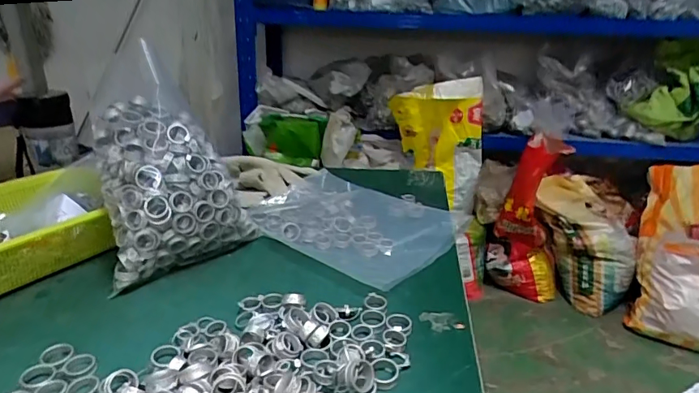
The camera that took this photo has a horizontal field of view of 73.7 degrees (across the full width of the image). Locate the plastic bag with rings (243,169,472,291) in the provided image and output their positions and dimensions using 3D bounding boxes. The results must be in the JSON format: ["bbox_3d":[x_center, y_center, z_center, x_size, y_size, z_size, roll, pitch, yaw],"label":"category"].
[{"bbox_3d":[-0.010,0.029,0.691,0.320,0.031,0.211,19,28,38],"label":"plastic bag with rings"}]

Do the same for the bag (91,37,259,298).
[{"bbox_3d":[-0.235,-0.034,0.596,0.175,0.222,0.153,-16,27,-35],"label":"bag"}]

